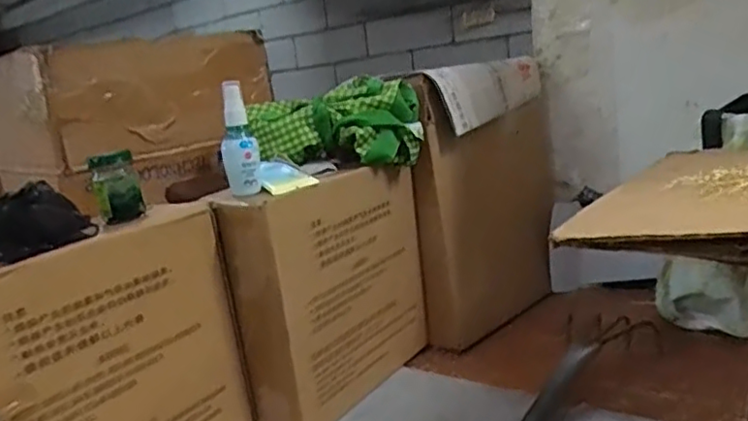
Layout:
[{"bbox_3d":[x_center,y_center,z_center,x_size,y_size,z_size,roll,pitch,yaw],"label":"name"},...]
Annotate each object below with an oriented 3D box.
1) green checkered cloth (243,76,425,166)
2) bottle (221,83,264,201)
[{"bbox_3d":[-0.047,-0.106,0.818,0.208,0.096,0.087,-5,12,14],"label":"green checkered cloth"},{"bbox_3d":[-0.145,-0.076,0.696,0.039,0.120,0.031,-10,12,-10],"label":"bottle"}]

